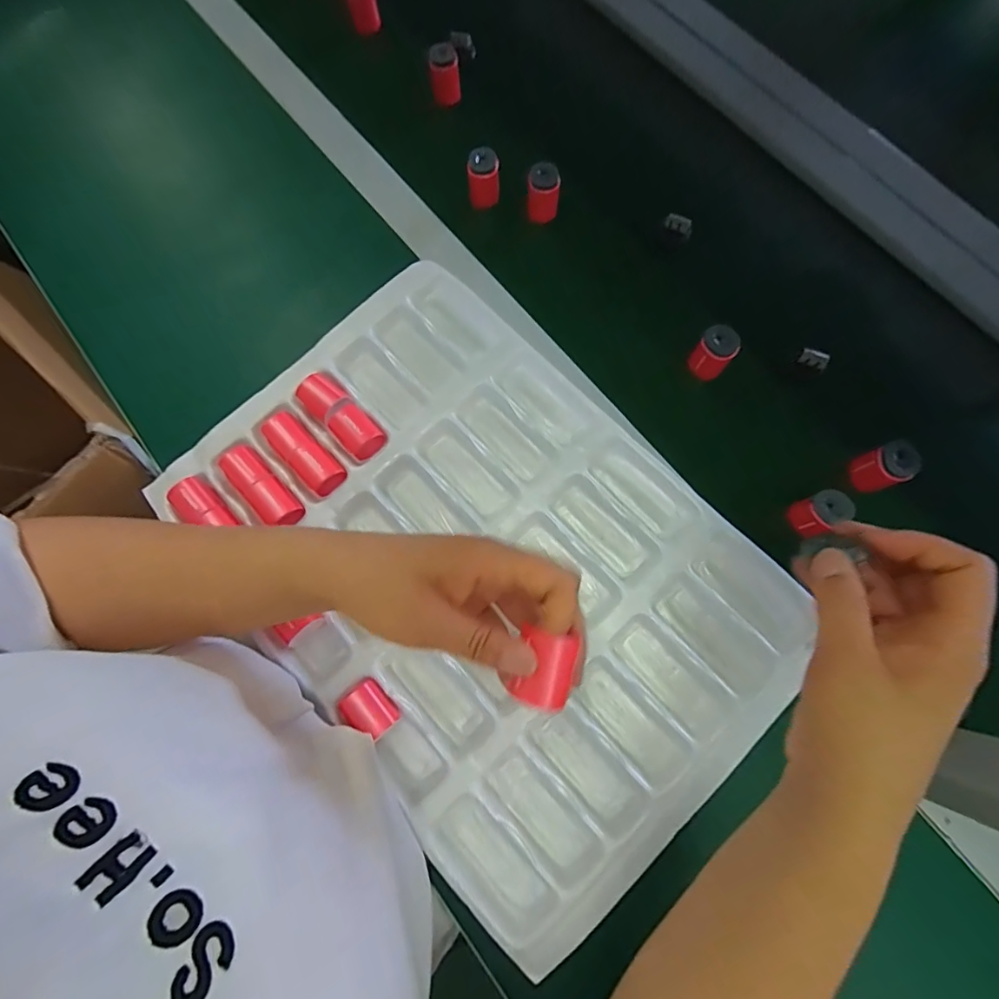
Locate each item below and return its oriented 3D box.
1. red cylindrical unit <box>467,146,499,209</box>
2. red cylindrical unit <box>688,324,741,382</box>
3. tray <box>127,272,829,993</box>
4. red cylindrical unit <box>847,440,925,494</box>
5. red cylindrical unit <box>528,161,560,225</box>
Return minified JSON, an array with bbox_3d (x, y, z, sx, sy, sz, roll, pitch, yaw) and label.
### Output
[{"bbox_3d":[-0.015,-0.305,0.469,0.029,0.043,0.027,0,77,2],"label":"red cylindrical unit"},{"bbox_3d":[0.183,-0.124,0.423,0.030,0.043,0.026,38,81,10],"label":"red cylindrical unit"},{"bbox_3d":[-0.018,0.049,0.384,0.447,0.031,0.312,44,82,10],"label":"tray"},{"bbox_3d":[0.304,-0.025,0.391,0.032,0.035,0.030,0,77,2],"label":"red cylindrical unit"},{"bbox_3d":[0.041,-0.287,0.467,0.028,0.042,0.026,0,77,2],"label":"red cylindrical unit"}]

